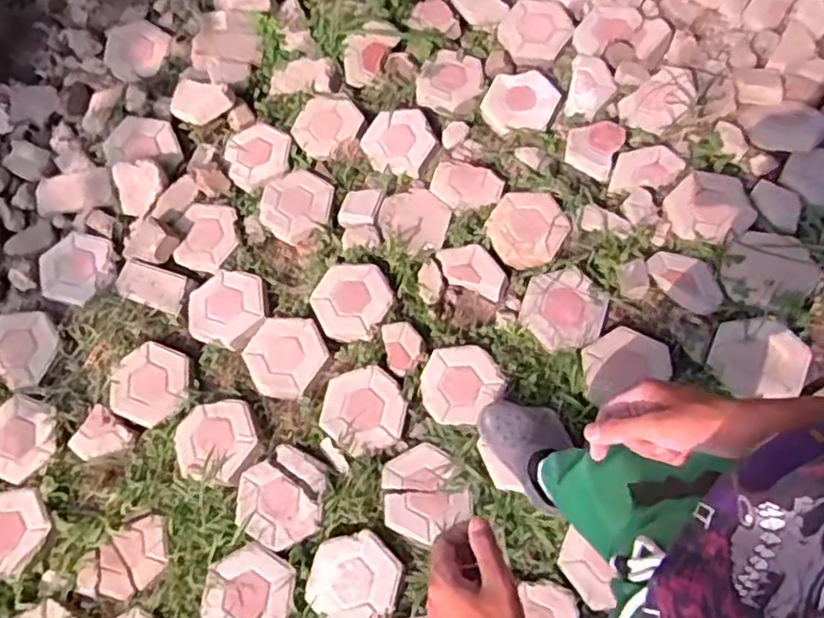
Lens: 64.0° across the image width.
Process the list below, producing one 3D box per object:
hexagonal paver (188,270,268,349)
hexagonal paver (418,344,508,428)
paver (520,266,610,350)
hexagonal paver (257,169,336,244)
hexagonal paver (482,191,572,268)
[{"bbox_3d":[-0.484,-0.004,1.749,0.215,0.054,0.204,16,71,11],"label":"hexagonal paver"},{"bbox_3d":[0.115,0.186,1.637,0.187,0.032,0.195,37,76,17],"label":"hexagonal paver"},{"bbox_3d":[0.385,-0.003,1.677,0.201,0.034,0.205,-40,71,-10],"label":"paver"},{"bbox_3d":[-0.324,-0.295,1.856,0.214,0.057,0.208,-15,68,-1],"label":"hexagonal paver"},{"bbox_3d":[0.305,-0.217,1.763,0.207,0.054,0.214,32,75,16],"label":"hexagonal paver"}]

